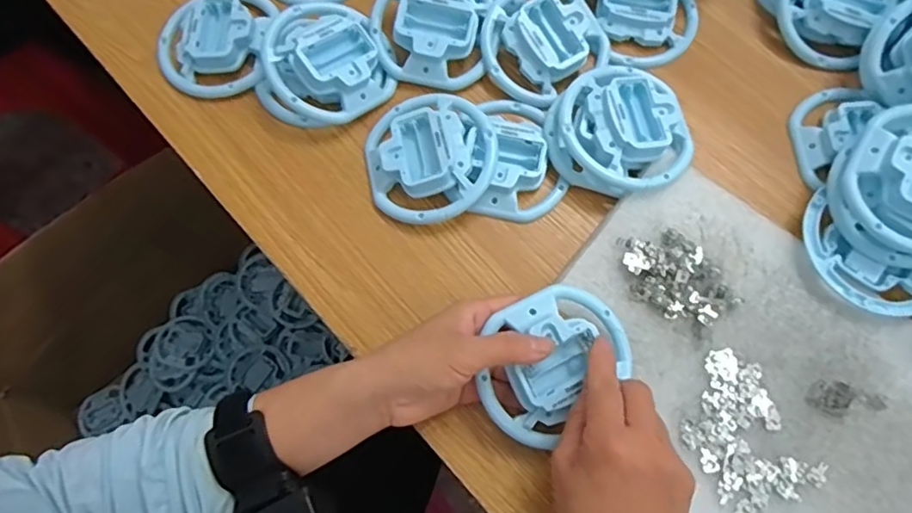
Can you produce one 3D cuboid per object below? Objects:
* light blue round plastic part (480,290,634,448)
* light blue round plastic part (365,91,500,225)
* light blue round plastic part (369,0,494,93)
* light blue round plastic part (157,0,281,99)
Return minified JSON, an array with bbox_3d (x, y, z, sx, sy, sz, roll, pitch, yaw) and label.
[{"bbox_3d":[0.061,0.066,0.386,0.104,0.032,0.079,-38,75,-9],"label":"light blue round plastic part"},{"bbox_3d":[-0.019,-0.079,0.448,0.097,0.033,0.104,0,72,0],"label":"light blue round plastic part"},{"bbox_3d":[-0.021,-0.191,0.483,0.090,0.029,0.099,0,72,0],"label":"light blue round plastic part"},{"bbox_3d":[-0.193,-0.178,0.487,0.102,0.027,0.093,0,72,0],"label":"light blue round plastic part"}]

